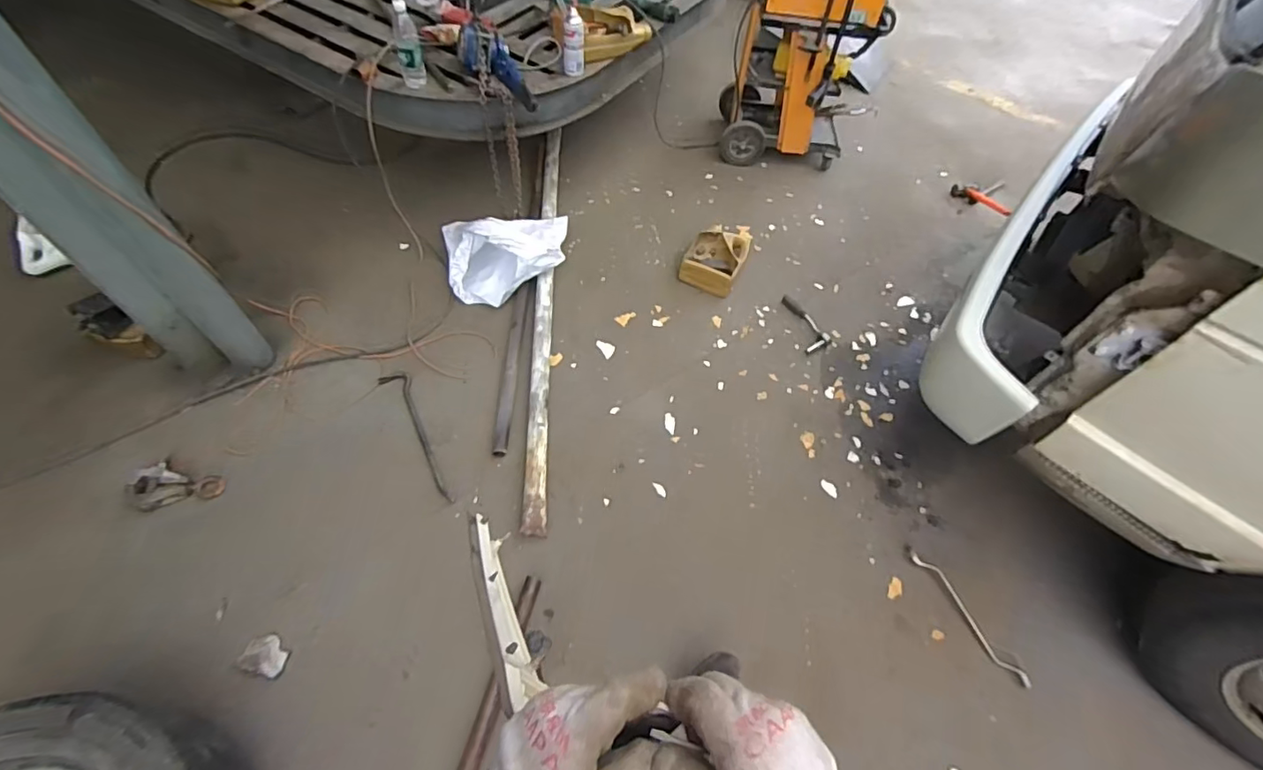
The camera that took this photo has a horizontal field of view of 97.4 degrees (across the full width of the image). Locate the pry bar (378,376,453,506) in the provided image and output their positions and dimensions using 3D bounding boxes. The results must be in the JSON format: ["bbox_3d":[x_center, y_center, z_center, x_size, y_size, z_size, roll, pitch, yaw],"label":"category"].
[{"bbox_3d":[-0.621,0.139,1.611,0.074,0.012,0.474,-25,61,-20],"label":"pry bar"}]

